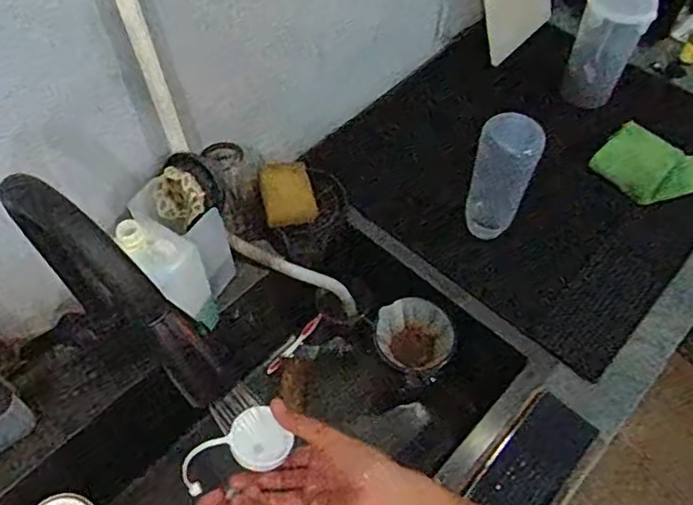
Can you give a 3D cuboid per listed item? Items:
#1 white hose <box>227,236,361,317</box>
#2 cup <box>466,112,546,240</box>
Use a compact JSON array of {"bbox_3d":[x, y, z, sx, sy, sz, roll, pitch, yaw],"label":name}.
[{"bbox_3d":[-0.069,0.042,0.926,0.256,0.059,0.025,29,50,-31],"label":"white hose"},{"bbox_3d":[0.212,-0.098,0.839,0.077,0.184,0.069,17,58,11],"label":"cup"}]

